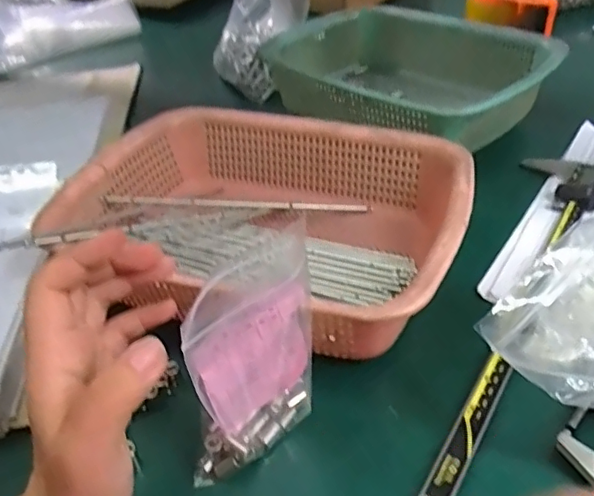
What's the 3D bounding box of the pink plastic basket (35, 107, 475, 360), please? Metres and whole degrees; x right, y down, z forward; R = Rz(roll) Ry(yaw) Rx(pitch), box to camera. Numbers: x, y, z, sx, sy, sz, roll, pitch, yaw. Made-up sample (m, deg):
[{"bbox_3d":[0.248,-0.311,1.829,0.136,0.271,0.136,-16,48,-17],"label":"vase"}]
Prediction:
[{"bbox_3d":[-0.017,-0.018,0.454,0.293,0.096,0.213,15,43,22],"label":"pink plastic basket"}]

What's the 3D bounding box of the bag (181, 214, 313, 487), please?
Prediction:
[{"bbox_3d":[-0.024,0.062,0.305,0.082,0.134,0.023,-33,47,-30],"label":"bag"}]

